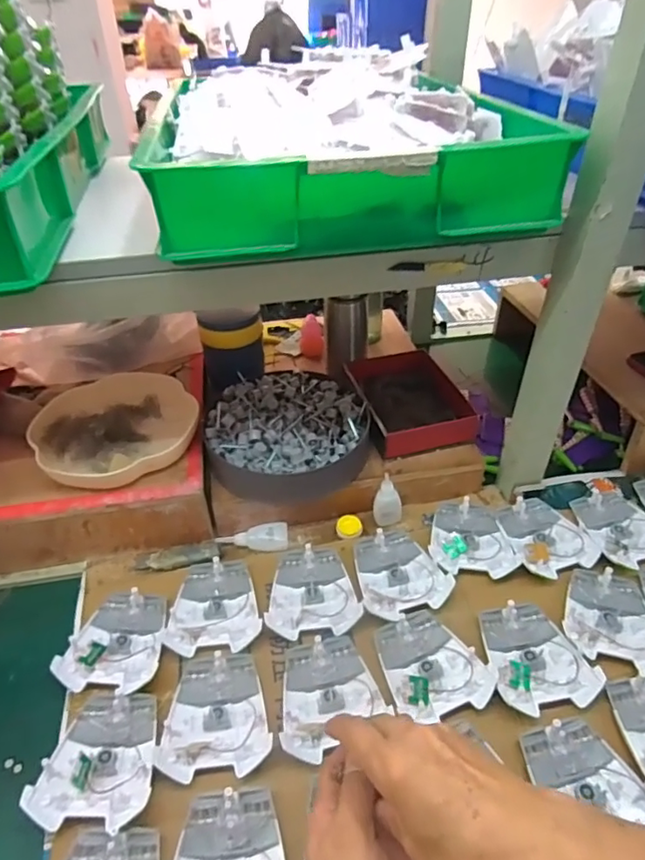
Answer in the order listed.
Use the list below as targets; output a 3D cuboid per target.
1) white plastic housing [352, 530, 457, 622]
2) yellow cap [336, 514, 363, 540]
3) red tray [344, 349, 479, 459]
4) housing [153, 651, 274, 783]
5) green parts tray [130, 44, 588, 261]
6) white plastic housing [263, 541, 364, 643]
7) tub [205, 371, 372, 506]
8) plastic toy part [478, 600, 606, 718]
[{"bbox_3d":[0.088,0.158,0.622,0.097,0.017,0.110,-7,41,-7],"label":"white plastic housing"},{"bbox_3d":[0.034,0.121,0.685,0.033,0.010,0.034,0,41,0],"label":"yellow cap"},{"bbox_3d":[0.124,-0.041,0.770,0.140,0.047,0.180,-9,42,-10],"label":"red tray"},{"bbox_3d":[-0.100,0.264,0.512,0.095,0.019,0.106,-5,41,-5],"label":"housing"},{"bbox_3d":[0.010,-0.275,0.536,0.343,0.092,0.289,-8,41,-8],"label":"green parts tray"},{"bbox_3d":[-0.013,0.177,0.611,0.096,0.018,0.108,-5,41,-5],"label":"white plastic housing"},{"bbox_3d":[-0.040,0.000,0.718,0.197,0.061,0.193,0,41,0],"label":"tub"},{"bbox_3d":[0.210,0.222,0.542,0.095,0.015,0.106,-7,41,-7],"label":"plastic toy part"}]

